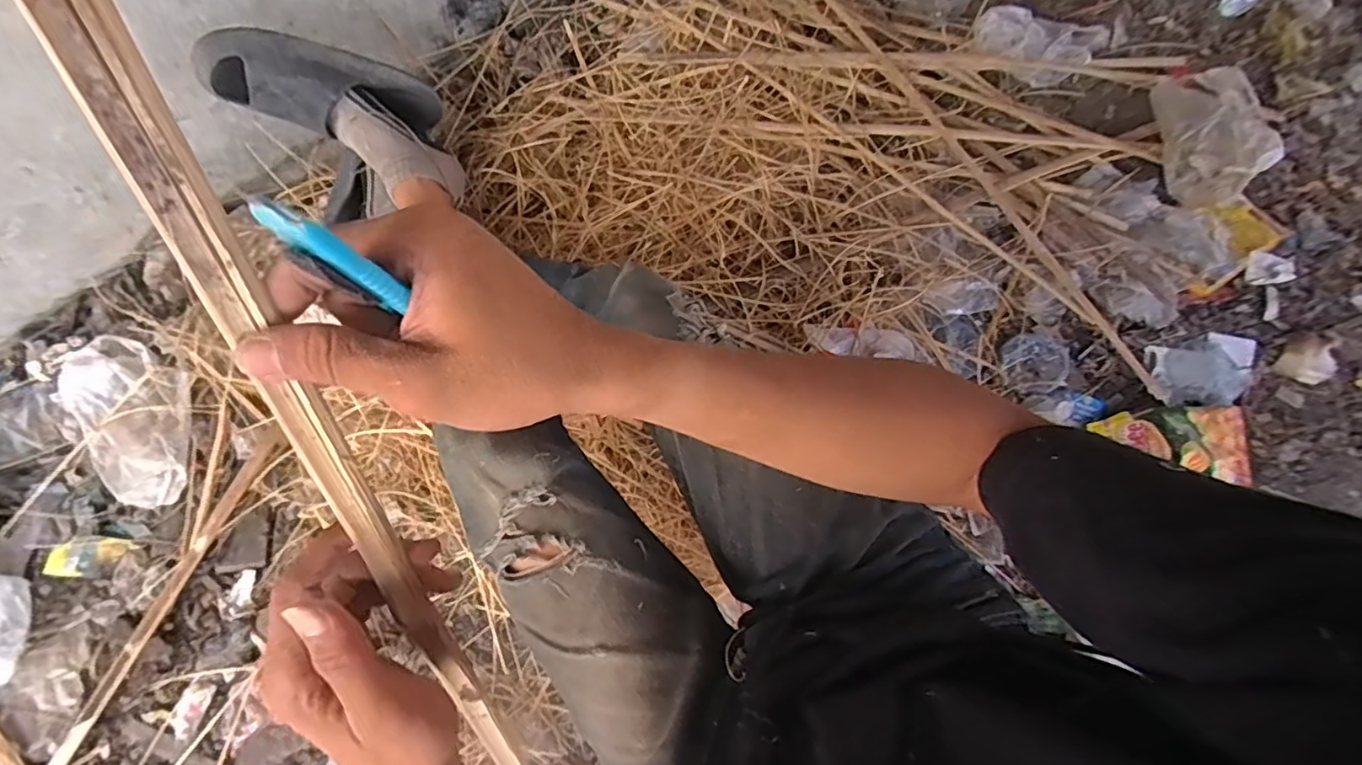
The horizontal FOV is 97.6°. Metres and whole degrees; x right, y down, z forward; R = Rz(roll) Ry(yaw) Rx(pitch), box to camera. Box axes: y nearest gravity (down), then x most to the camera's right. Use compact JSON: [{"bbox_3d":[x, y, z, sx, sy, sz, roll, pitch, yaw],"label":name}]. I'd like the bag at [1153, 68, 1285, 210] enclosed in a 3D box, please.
[{"bbox_3d":[0.804,-0.373,0.894,0.152,0.050,0.225,6,71,4],"label":"bag"}]

